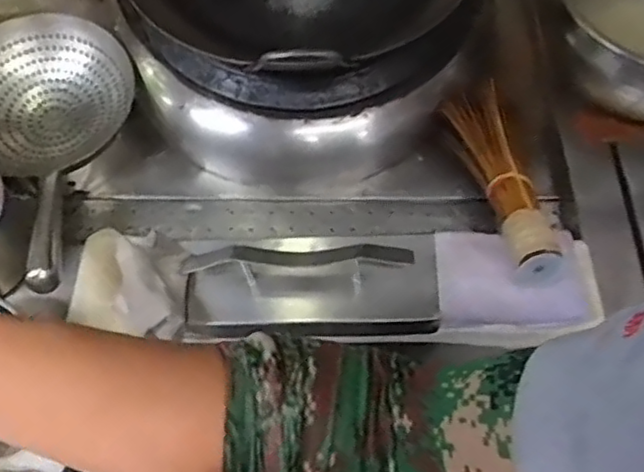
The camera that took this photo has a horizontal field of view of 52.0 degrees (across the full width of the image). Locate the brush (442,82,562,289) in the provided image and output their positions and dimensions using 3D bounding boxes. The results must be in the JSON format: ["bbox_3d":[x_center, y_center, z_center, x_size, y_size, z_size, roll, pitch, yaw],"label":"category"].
[{"bbox_3d":[0.206,-0.064,0.764,0.064,0.062,0.284,-8,49,-4],"label":"brush"}]

